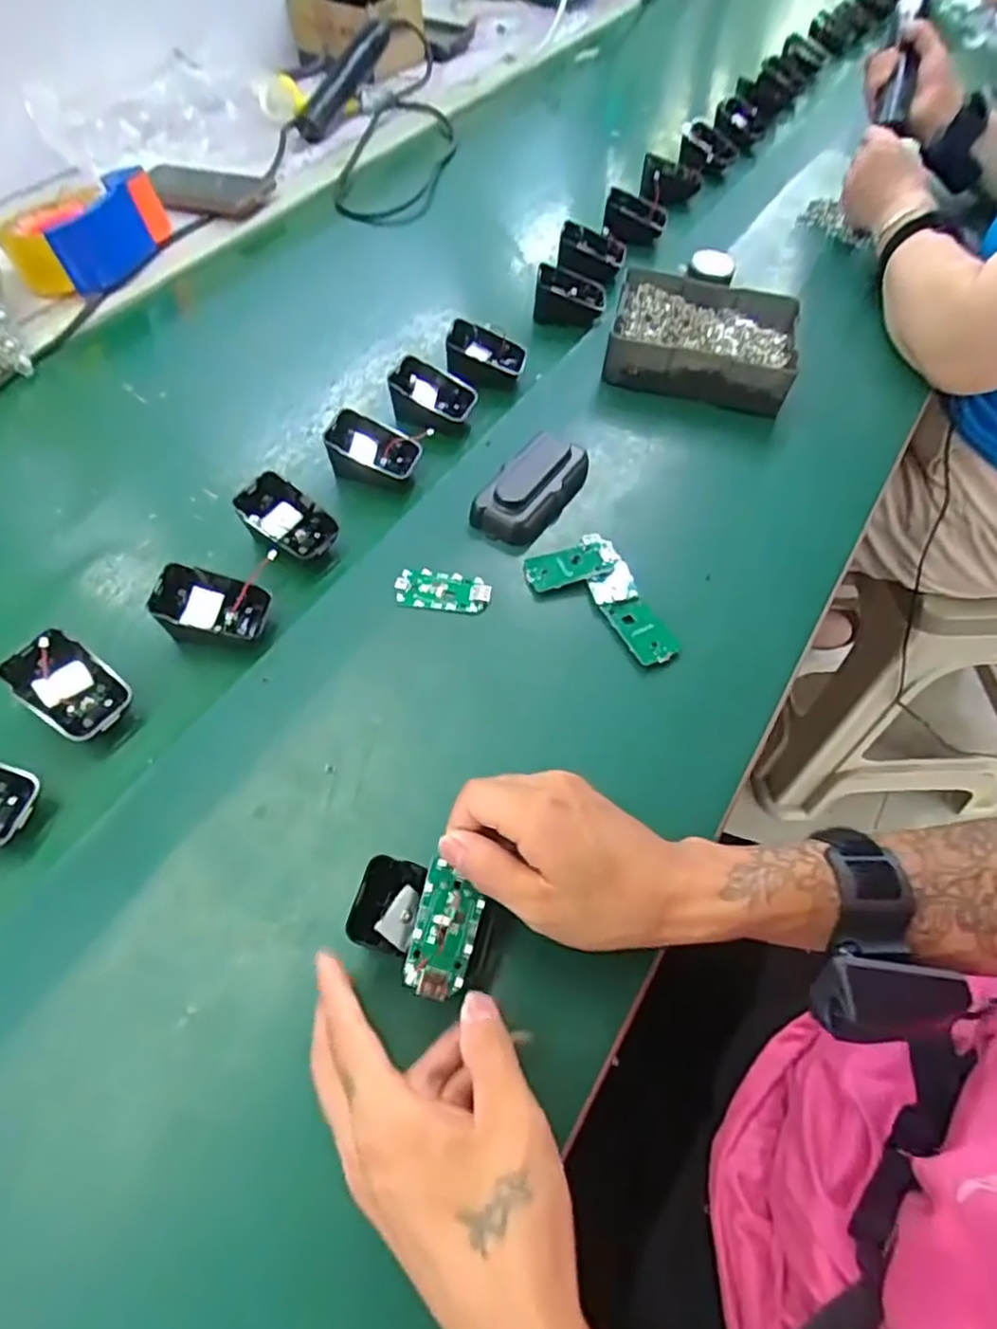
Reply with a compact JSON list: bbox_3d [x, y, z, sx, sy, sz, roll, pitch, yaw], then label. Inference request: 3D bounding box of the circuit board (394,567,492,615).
[{"bbox_3d":[-0.038,-0.051,0.485,0.063,0.007,0.034,8,58,4],"label":"circuit board"}]

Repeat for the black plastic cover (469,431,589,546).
[{"bbox_3d":[0.027,-0.137,0.525,0.049,0.028,0.107,31,62,17],"label":"black plastic cover"}]

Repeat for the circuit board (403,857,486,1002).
[{"bbox_3d":[-0.026,0.131,0.342,0.030,0.006,0.058,22,62,-12],"label":"circuit board"}]

